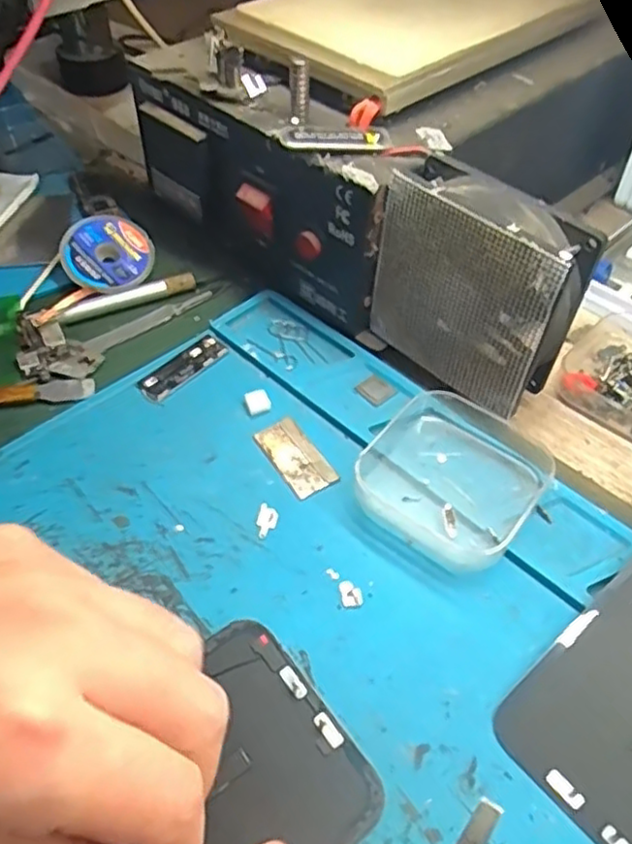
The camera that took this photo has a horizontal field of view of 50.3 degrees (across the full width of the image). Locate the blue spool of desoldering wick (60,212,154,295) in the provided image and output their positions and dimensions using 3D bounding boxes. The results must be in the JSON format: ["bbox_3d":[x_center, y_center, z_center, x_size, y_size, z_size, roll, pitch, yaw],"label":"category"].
[{"bbox_3d":[-0.107,-0.086,0.349,0.045,0.009,0.045,4,73,-15],"label":"blue spool of desoldering wick"}]

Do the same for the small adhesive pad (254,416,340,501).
[{"bbox_3d":[-0.008,0.013,0.274,0.020,0.004,0.038,-27,54,-21],"label":"small adhesive pad"}]

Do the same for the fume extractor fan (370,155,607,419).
[{"bbox_3d":[0.064,-0.052,0.277,0.079,0.084,0.027,36,58,27],"label":"fume extractor fan"}]

